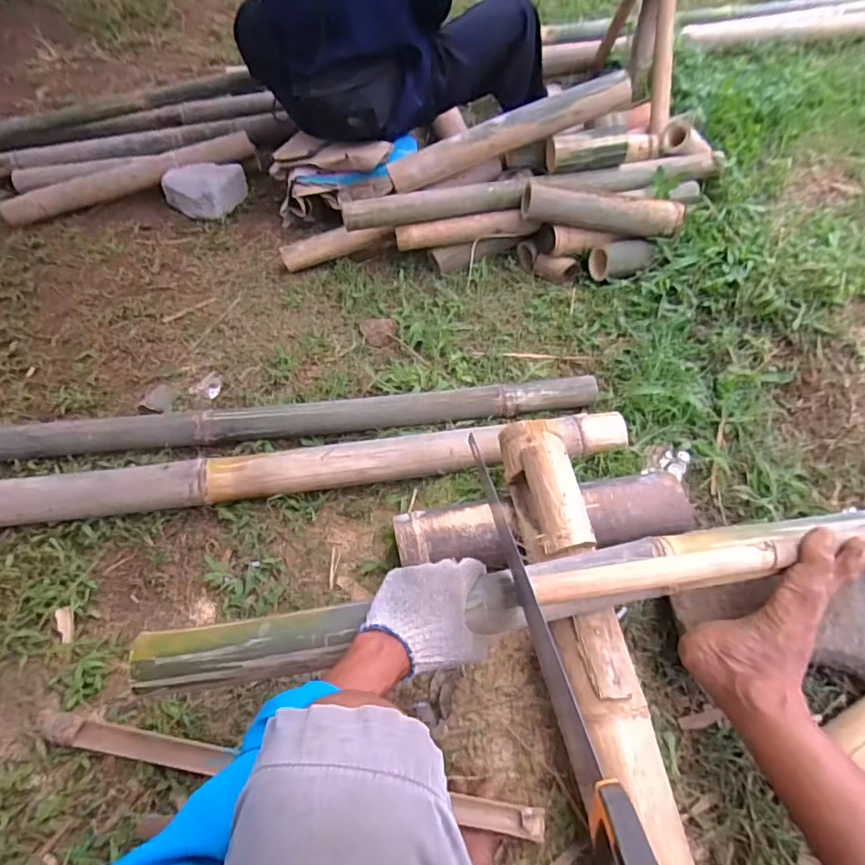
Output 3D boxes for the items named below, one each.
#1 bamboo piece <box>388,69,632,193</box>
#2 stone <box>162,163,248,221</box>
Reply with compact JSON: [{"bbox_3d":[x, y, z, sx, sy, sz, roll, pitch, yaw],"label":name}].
[{"bbox_3d":[0.163,-0.648,1.170,0.528,0.061,0.062,-19,53,6],"label":"bamboo piece"},{"bbox_3d":[-0.626,-0.677,1.487,0.219,0.125,0.117,-18,52,-11],"label":"stone"}]

